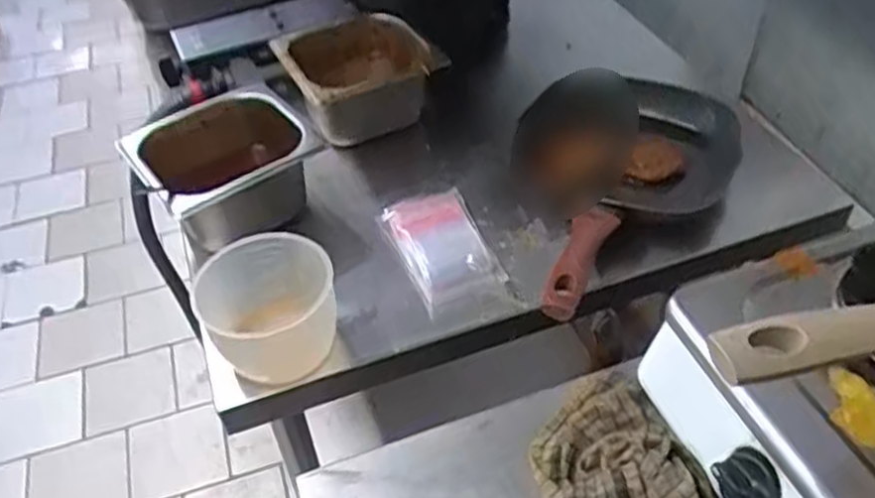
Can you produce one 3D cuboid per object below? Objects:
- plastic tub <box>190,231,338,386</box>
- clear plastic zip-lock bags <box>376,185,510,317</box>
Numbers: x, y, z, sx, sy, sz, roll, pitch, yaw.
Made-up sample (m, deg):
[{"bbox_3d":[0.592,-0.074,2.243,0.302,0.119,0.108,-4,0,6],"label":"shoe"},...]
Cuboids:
[{"bbox_3d":[-0.152,0.053,0.672,0.115,0.090,0.097,-18,47,-13],"label":"plastic tub"},{"bbox_3d":[0.000,-0.008,0.765,0.085,0.026,0.143,-19,47,-15],"label":"clear plastic zip-lock bags"}]

